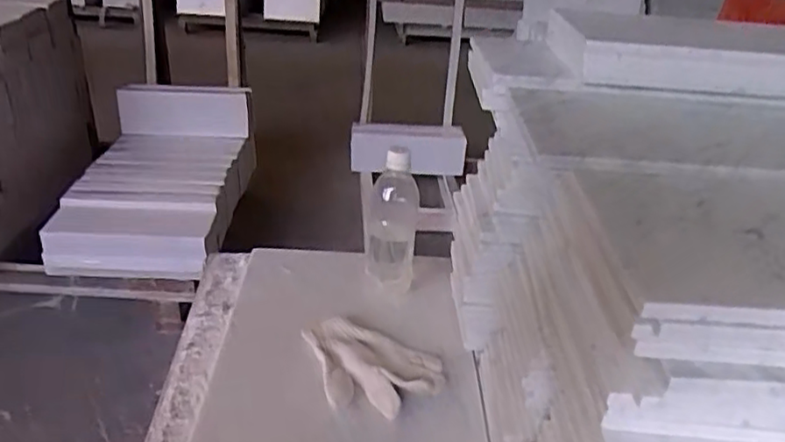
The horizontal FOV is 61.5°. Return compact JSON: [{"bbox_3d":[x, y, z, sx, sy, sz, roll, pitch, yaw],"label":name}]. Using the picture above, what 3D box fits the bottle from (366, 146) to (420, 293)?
[{"bbox_3d":[0.000,0.003,0.862,0.063,0.191,0.054,5,27,3],"label":"bottle"}]

